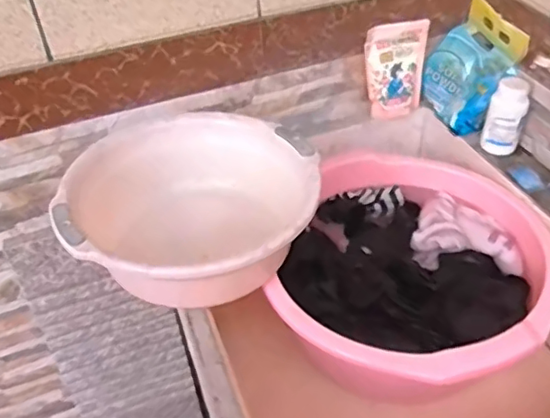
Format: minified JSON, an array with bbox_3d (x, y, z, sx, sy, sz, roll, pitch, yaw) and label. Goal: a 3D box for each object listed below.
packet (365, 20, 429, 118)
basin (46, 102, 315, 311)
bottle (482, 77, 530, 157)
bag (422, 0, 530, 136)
[{"bbox_3d":[0.207,-0.238,1.017,0.106,0.163,0.016,-10,31,-14],"label":"packet"},{"bbox_3d":[-0.110,-0.010,0.806,0.333,0.117,0.346,-3,41,2],"label":"basin"},{"bbox_3d":[0.363,-0.143,0.922,0.055,0.118,0.053,12,44,19],"label":"bottle"},{"bbox_3d":[0.327,-0.233,0.982,0.088,0.174,0.151,-18,43,-14],"label":"bag"}]

